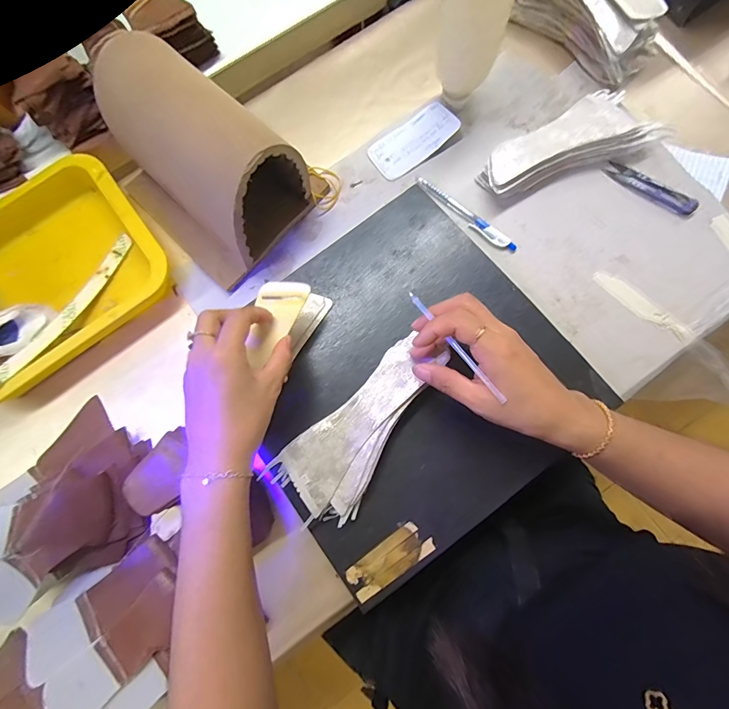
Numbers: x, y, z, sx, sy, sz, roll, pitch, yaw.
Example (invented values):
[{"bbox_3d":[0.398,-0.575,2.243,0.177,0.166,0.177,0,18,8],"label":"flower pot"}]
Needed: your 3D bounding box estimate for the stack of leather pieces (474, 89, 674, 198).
[{"bbox_3d":[0.219,-0.233,0.425,0.195,0.037,0.071,-20,79,-2],"label":"stack of leather pieces"}]

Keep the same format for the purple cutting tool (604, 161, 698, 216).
[{"bbox_3d":[0.314,-0.184,0.426,0.099,0.009,0.024,39,83,8],"label":"purple cutting tool"}]

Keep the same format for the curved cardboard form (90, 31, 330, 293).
[{"bbox_3d":[-0.159,-0.199,0.382,0.182,0.134,0.164,40,83,8],"label":"curved cardboard form"}]

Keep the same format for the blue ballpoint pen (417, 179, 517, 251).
[{"bbox_3d":[0.112,-0.155,0.430,0.131,0.009,0.014,40,83,8],"label":"blue ballpoint pen"}]

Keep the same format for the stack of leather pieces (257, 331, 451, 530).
[{"bbox_3d":[-0.002,0.065,0.349,0.079,0.023,0.188,40,86,8],"label":"stack of leather pieces"}]

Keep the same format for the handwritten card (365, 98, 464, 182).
[{"bbox_3d":[0.057,-0.249,0.451,0.104,0.004,0.052,-36,77,2],"label":"handwritten card"}]

